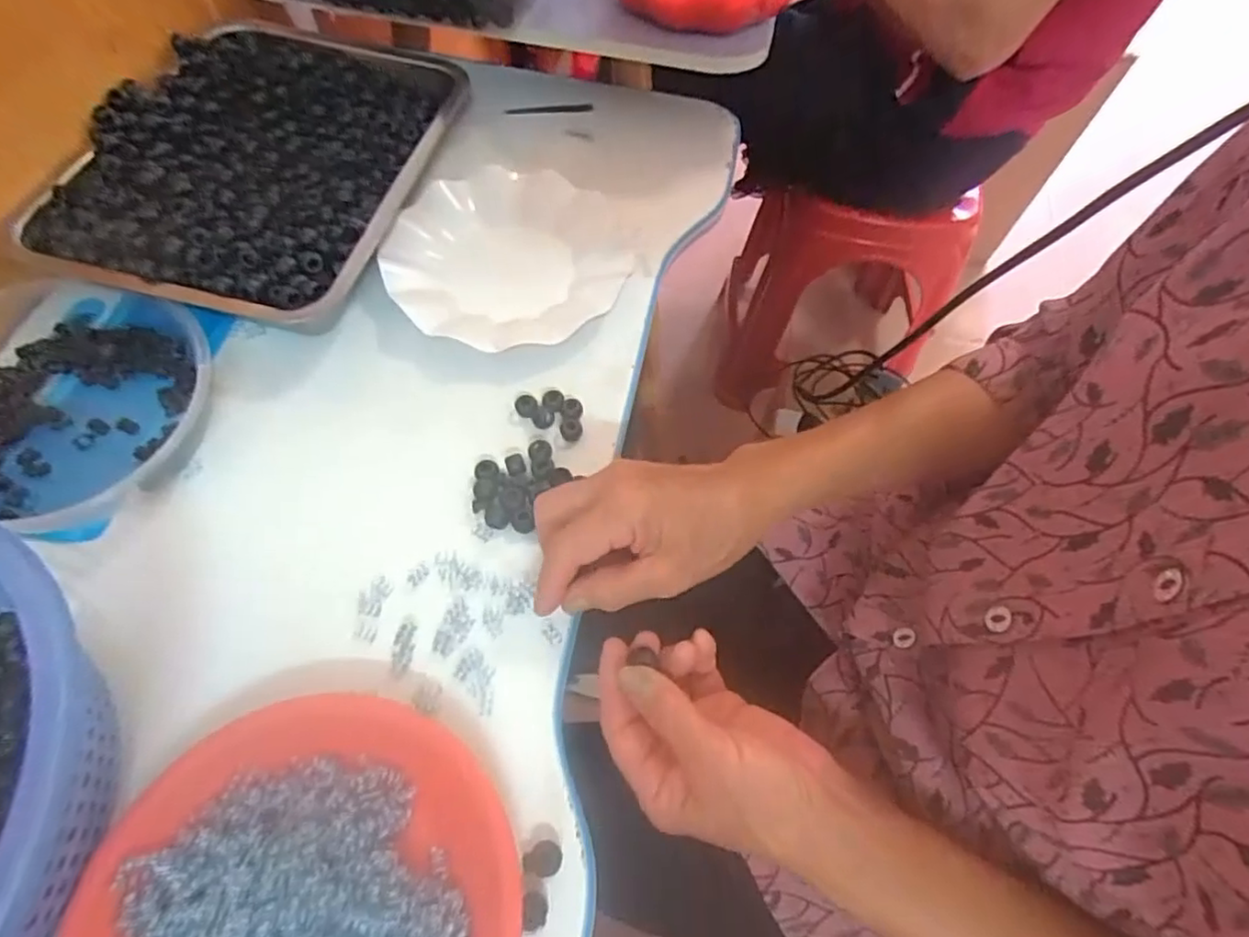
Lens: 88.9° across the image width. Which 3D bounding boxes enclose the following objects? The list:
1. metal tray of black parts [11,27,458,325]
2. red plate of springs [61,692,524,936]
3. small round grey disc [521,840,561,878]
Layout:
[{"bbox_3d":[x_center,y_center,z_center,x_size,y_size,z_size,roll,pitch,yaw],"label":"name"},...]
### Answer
[{"bbox_3d":[-0.286,-0.253,0.511,0.243,0.045,0.319,15,59,-1],"label":"metal tray of black parts"},{"bbox_3d":[-0.148,0.206,0.287,0.187,0.040,0.191,2,61,-3],"label":"red plate of springs"},{"bbox_3d":[-0.041,0.197,0.320,0.019,0.009,0.016,-9,62,-9],"label":"small round grey disc"}]

